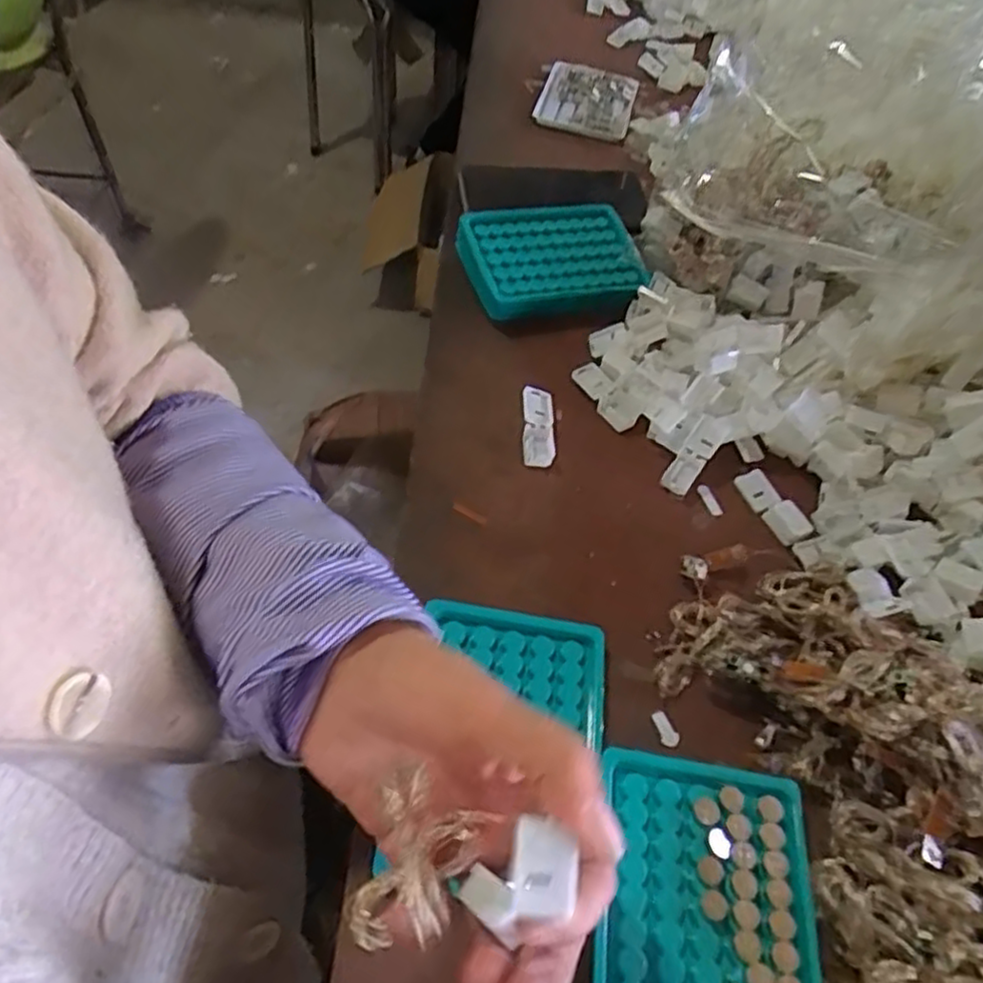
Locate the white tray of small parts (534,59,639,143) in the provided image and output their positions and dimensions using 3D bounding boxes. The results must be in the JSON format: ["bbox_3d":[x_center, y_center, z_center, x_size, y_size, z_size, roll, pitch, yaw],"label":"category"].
[{"bbox_3d":[0.098,-0.411,0.744,0.098,0.015,0.123,17,53,4],"label":"white tray of small parts"}]

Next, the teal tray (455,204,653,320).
[{"bbox_3d":[0.047,-0.185,0.552,0.135,0.029,0.104,-6,55,-12],"label":"teal tray"}]

